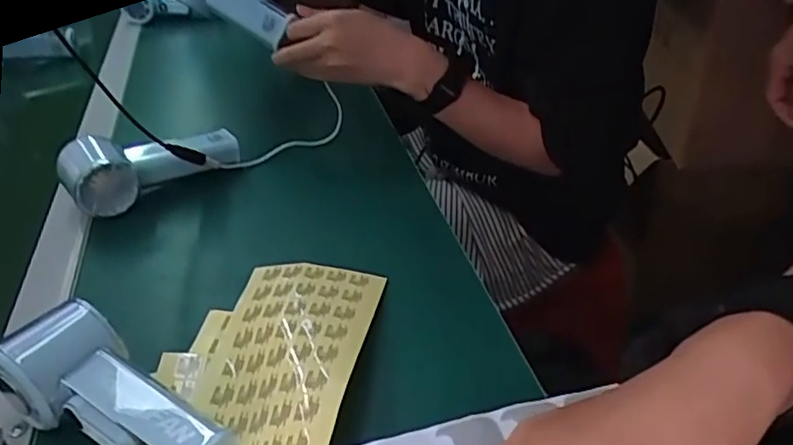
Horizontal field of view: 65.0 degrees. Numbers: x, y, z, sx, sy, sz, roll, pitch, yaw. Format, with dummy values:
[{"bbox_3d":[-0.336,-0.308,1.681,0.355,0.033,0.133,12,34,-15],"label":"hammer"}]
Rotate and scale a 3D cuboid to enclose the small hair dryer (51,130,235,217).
[{"bbox_3d":[-0.228,-0.057,0.589,0.158,0.064,0.080,-24,39,-20],"label":"small hair dryer"}]

